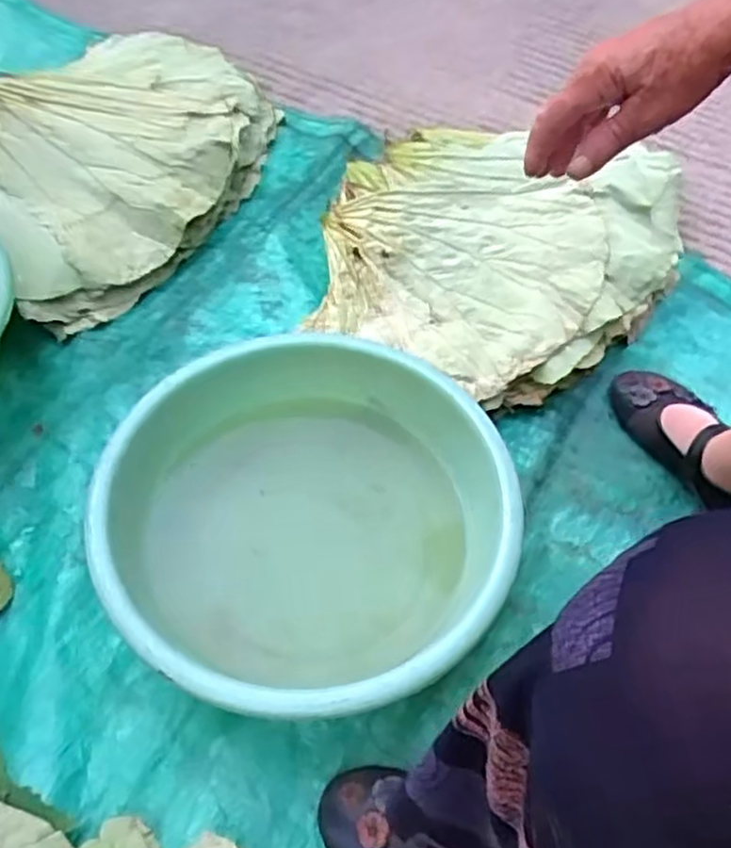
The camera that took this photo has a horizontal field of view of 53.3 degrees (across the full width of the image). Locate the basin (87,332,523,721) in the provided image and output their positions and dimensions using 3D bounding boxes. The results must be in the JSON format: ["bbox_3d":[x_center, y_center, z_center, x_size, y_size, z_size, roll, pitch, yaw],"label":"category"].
[{"bbox_3d":[-0.050,0.085,0.624,0.321,0.107,0.319,2,54,-3],"label":"basin"}]

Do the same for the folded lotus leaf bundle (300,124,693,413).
[{"bbox_3d":[0.179,-0.234,0.891,0.373,0.077,0.502,29,57,15],"label":"folded lotus leaf bundle"}]

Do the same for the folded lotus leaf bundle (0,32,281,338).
[{"bbox_3d":[-0.323,-0.384,0.957,0.417,0.070,0.517,33,58,18],"label":"folded lotus leaf bundle"}]

